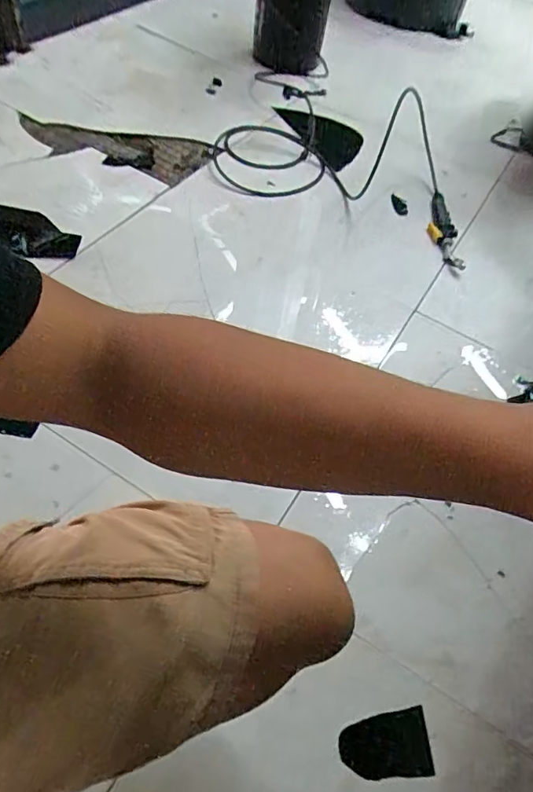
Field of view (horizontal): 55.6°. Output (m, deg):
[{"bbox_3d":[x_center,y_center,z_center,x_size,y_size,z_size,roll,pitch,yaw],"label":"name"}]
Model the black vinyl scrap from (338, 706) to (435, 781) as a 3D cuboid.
[{"bbox_3d":[0.137,0.406,0.588,0.102,0.004,0.063,-2,52,-3],"label":"black vinyl scrap"}]

